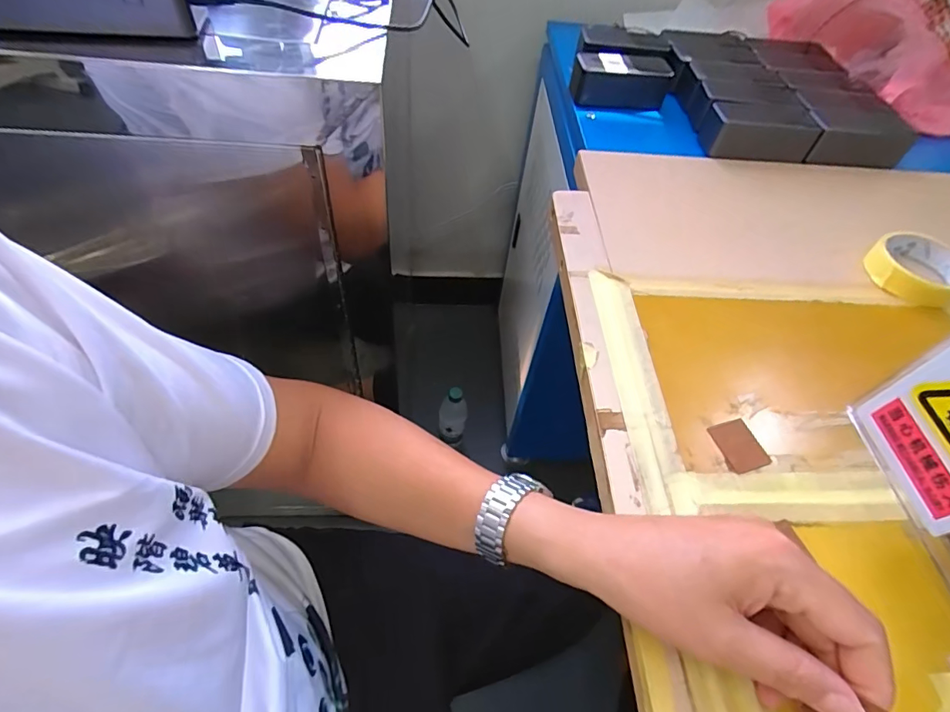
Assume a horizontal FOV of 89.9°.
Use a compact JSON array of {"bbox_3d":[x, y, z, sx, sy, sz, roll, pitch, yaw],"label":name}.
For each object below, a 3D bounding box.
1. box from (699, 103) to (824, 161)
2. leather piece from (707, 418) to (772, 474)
[{"bbox_3d":[0.357,-0.282,0.606,0.133,0.046,0.060,3,54,-3],"label":"box"},{"bbox_3d":[0.201,0.067,0.361,0.029,0.004,0.040,-11,56,-13],"label":"leather piece"}]

